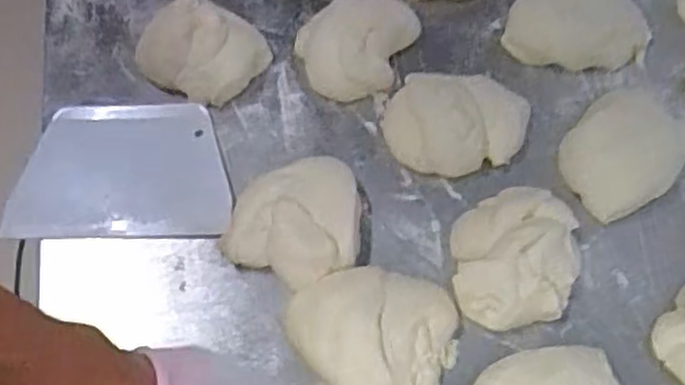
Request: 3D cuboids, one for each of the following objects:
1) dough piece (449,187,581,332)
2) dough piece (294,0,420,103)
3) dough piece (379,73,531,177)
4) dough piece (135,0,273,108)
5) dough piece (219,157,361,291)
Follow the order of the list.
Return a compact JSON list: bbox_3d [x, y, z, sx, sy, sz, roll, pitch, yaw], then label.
[{"bbox_3d":[0.137,0.049,0.534,0.101,0.041,0.111,-1,64,1],"label":"dough piece"},{"bbox_3d":[0.010,-0.140,0.622,0.097,0.043,0.109,23,67,12],"label":"dough piece"},{"bbox_3d":[0.098,-0.065,0.591,0.124,0.038,0.094,-9,64,-3],"label":"dough piece"},{"bbox_3d":[-0.131,-0.135,0.622,0.103,0.050,0.096,0,65,0],"label":"dough piece"},{"bbox_3d":[-0.038,0.022,0.550,0.114,0.048,0.105,-21,66,-9],"label":"dough piece"}]

